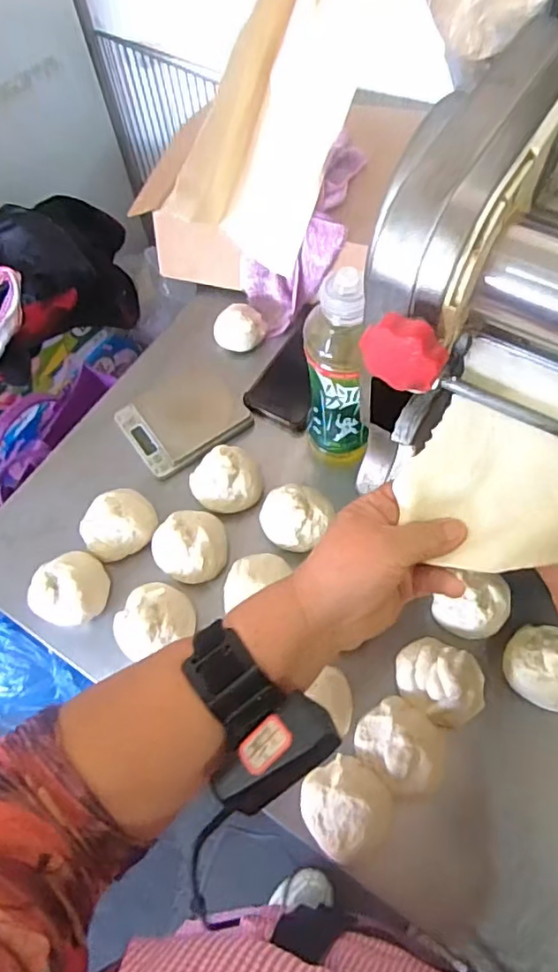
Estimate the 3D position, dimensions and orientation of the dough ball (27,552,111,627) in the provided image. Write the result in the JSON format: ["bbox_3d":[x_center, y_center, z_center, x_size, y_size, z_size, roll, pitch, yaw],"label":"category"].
[{"bbox_3d":[-0.198,0.103,0.568,0.068,0.049,0.063,-1,62,3],"label":"dough ball"}]

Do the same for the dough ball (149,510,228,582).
[{"bbox_3d":[-0.085,0.060,0.578,0.068,0.038,0.066,-1,62,3],"label":"dough ball"}]

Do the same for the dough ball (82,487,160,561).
[{"bbox_3d":[-0.161,0.041,0.592,0.076,0.046,0.057,-23,64,-9],"label":"dough ball"}]

